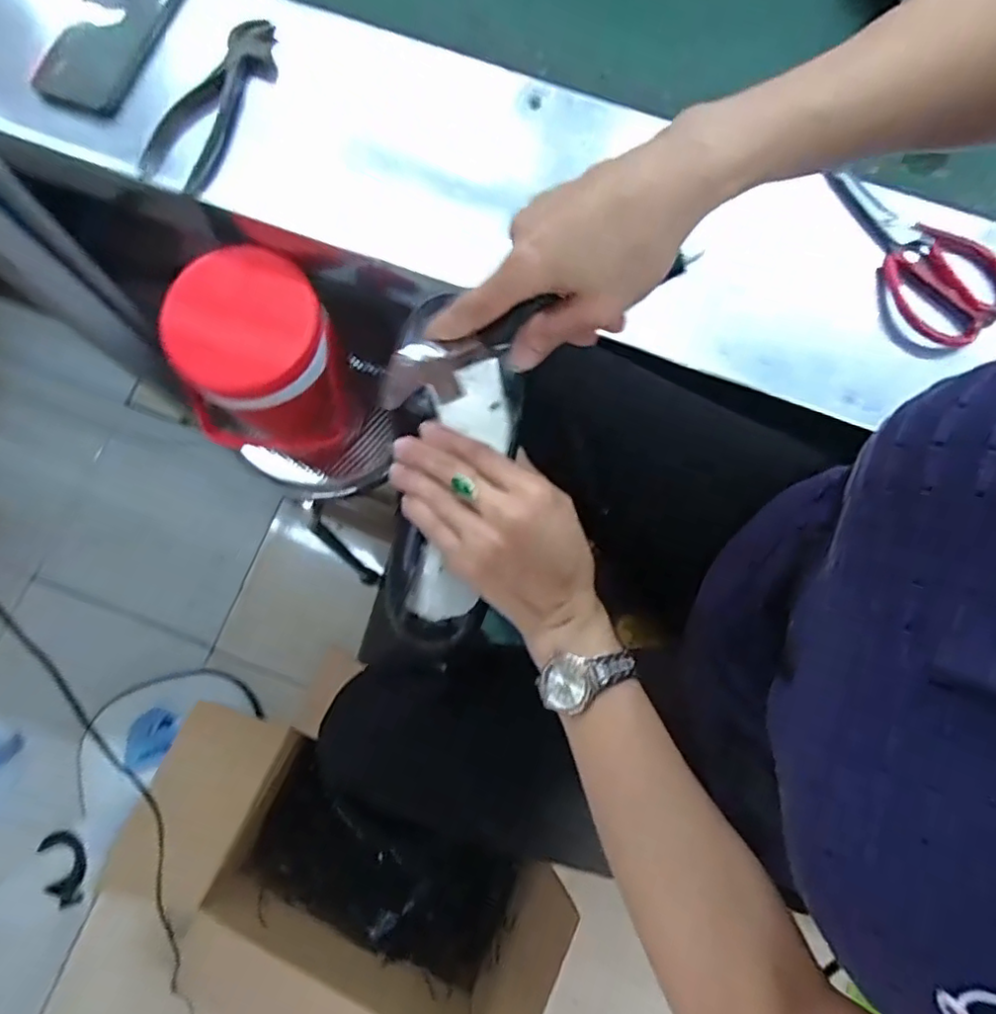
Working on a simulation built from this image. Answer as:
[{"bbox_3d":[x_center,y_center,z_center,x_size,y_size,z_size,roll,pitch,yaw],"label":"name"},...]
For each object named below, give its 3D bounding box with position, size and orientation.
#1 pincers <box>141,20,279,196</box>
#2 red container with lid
[{"bbox_3d":[-0.265,-0.378,0.565,0.069,0.033,0.179,29,79,5],"label":"pincers"},{"bbox_3d":[-0.237,-0.147,0.654,0.149,0.195,0.156,-7,78,-2],"label":"red container with lid"}]

